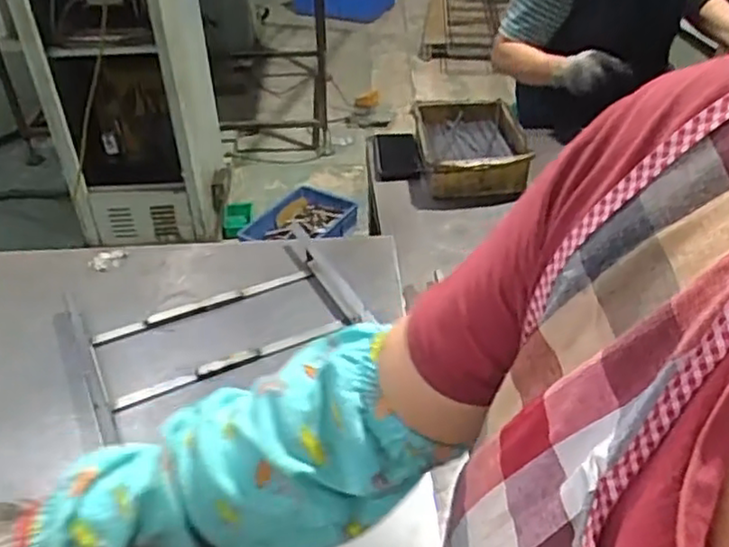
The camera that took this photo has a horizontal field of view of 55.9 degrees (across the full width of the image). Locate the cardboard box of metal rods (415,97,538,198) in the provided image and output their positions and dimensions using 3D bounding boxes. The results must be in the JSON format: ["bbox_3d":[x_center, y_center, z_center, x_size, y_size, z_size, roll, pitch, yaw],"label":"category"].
[{"bbox_3d":[0.192,-0.233,1.252,0.189,0.071,0.238,-2,40,-4],"label":"cardboard box of metal rods"}]

